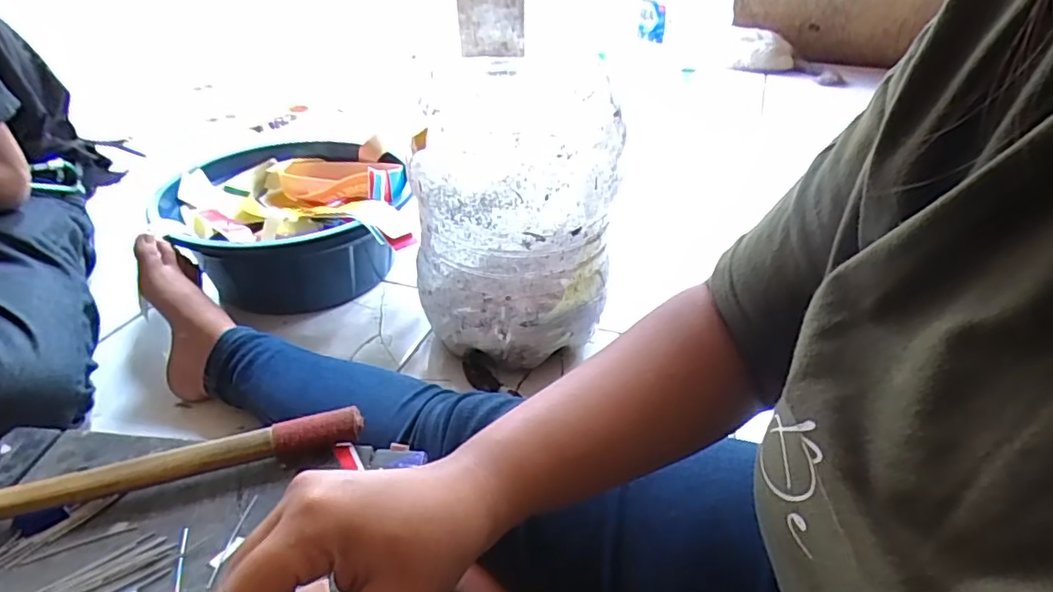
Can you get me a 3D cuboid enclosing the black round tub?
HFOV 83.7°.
[{"bbox_3d":[-0.352,-0.114,0.889,0.320,0.157,0.349,0,35,0],"label":"black round tub"}]

